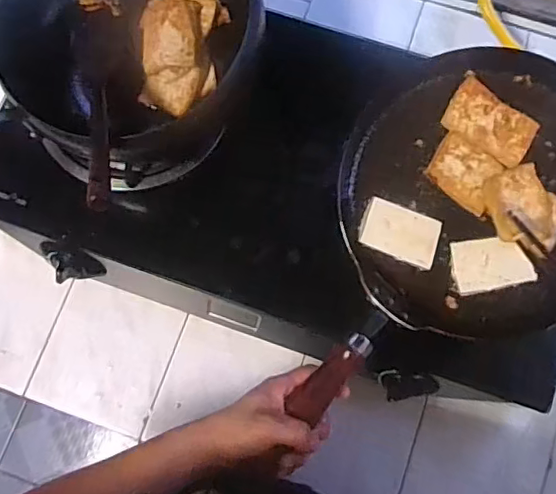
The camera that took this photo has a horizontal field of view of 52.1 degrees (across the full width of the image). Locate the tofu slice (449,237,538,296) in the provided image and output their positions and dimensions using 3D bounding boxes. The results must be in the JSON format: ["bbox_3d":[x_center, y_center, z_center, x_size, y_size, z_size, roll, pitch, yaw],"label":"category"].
[{"bbox_3d":[0.216,0.018,0.573,0.074,0.010,0.053,-9,96,13],"label":"tofu slice"}]

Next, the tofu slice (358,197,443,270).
[{"bbox_3d":[0.127,-0.015,0.585,0.080,0.013,0.051,22,79,6],"label":"tofu slice"}]

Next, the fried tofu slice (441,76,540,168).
[{"bbox_3d":[0.216,-0.125,0.578,0.091,0.019,0.051,34,80,8],"label":"fried tofu slice"}]

